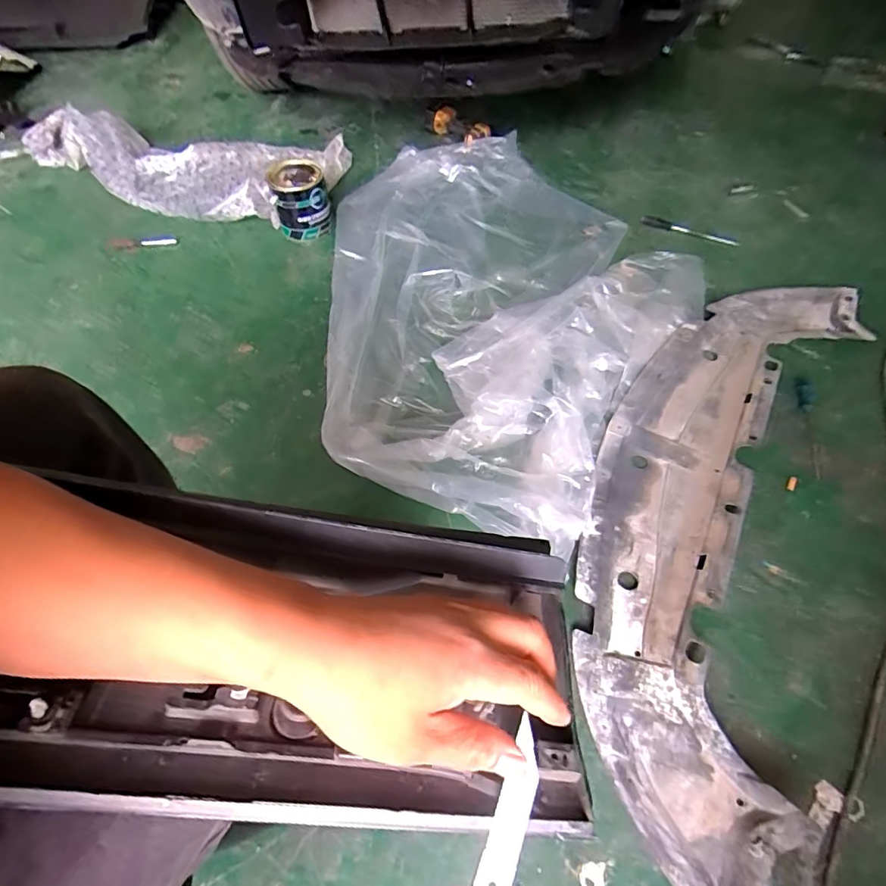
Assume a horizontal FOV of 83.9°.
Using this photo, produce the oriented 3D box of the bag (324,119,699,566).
[{"bbox_3d":[0.078,-0.419,1.273,1.006,0.142,1.212,26,62,17],"label":"bag"}]

